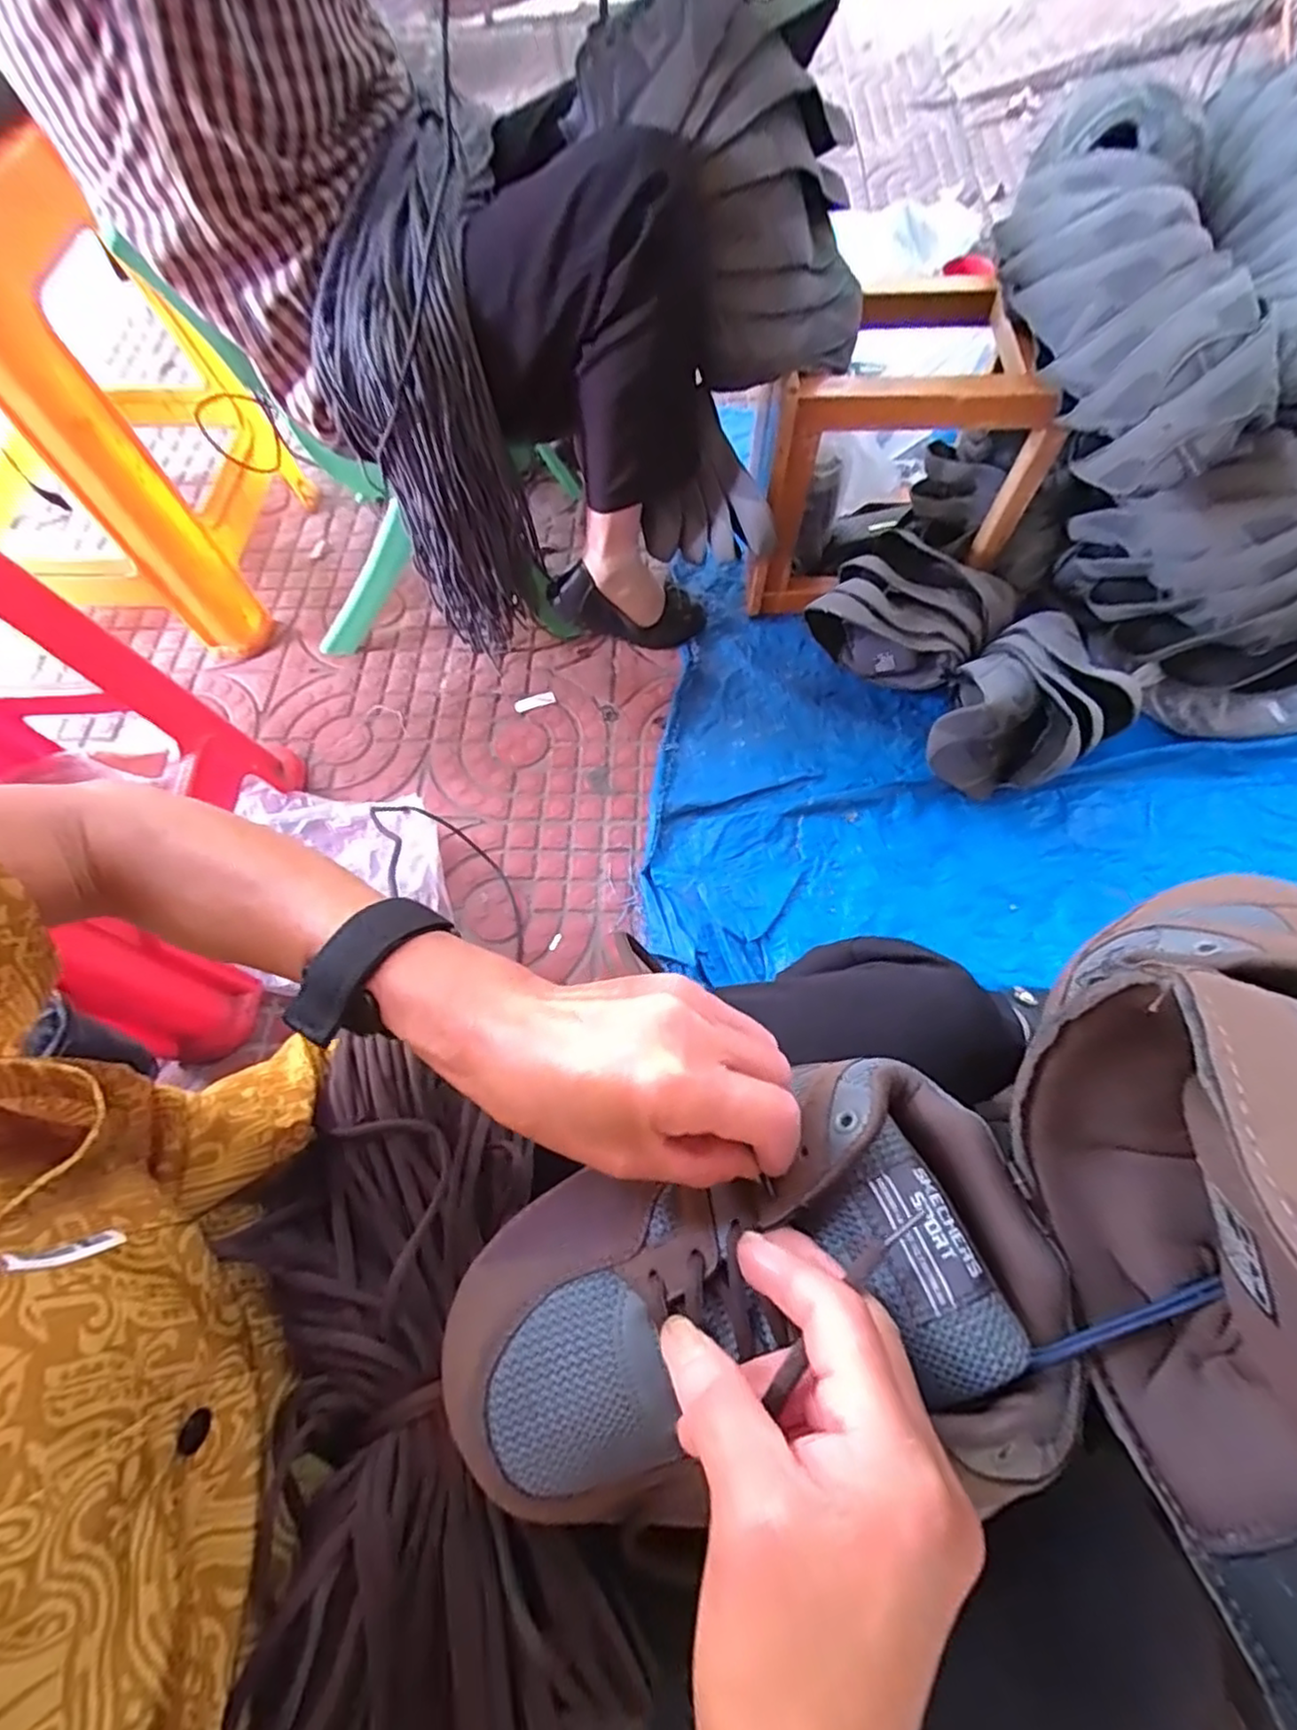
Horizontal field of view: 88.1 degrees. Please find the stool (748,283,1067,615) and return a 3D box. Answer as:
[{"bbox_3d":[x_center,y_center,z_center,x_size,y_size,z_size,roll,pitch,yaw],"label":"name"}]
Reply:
[{"bbox_3d":[0.299,-0.532,0.884,0.327,0.313,0.249,-2,69,1],"label":"stool"}]

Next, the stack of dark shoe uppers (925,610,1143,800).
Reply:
[{"bbox_3d":[0.452,-0.183,0.809,0.203,0.136,0.172,-40,73,-12],"label":"stack of dark shoe uppers"}]

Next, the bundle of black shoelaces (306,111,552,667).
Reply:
[{"bbox_3d":[-0.237,-0.456,0.775,0.168,0.457,0.143,-28,71,-9],"label":"bundle of black shoelaces"}]

